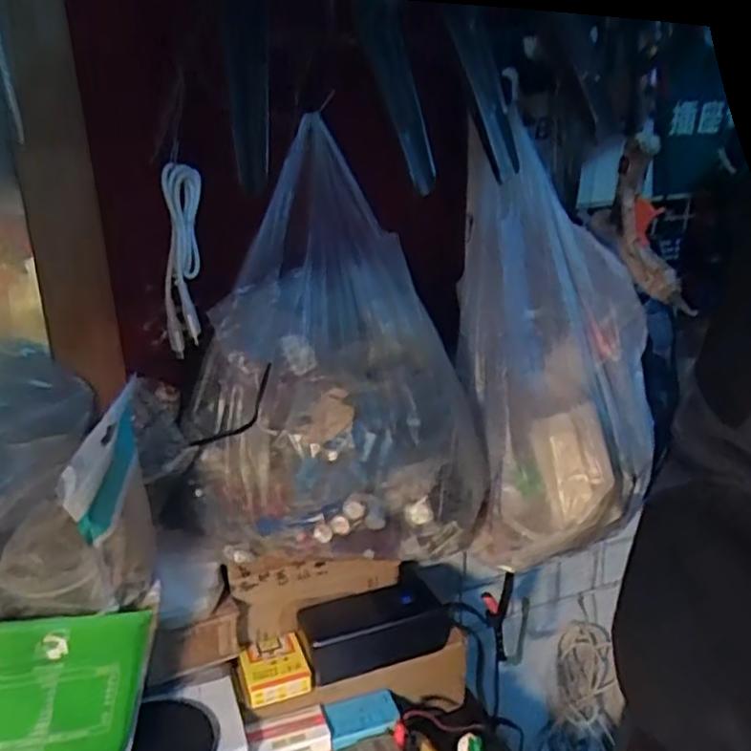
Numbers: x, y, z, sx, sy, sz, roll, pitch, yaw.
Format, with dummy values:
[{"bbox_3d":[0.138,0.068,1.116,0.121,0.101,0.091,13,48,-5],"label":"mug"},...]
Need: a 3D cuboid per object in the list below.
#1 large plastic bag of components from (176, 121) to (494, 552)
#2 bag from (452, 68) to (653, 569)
[{"bbox_3d":[-0.031,-0.016,0.535,0.204,0.271,0.165,12,23,38],"label":"large plastic bag of components"},{"bbox_3d":[0.149,-0.044,0.606,0.155,0.399,0.096,-5,-5,-9],"label":"bag"}]

